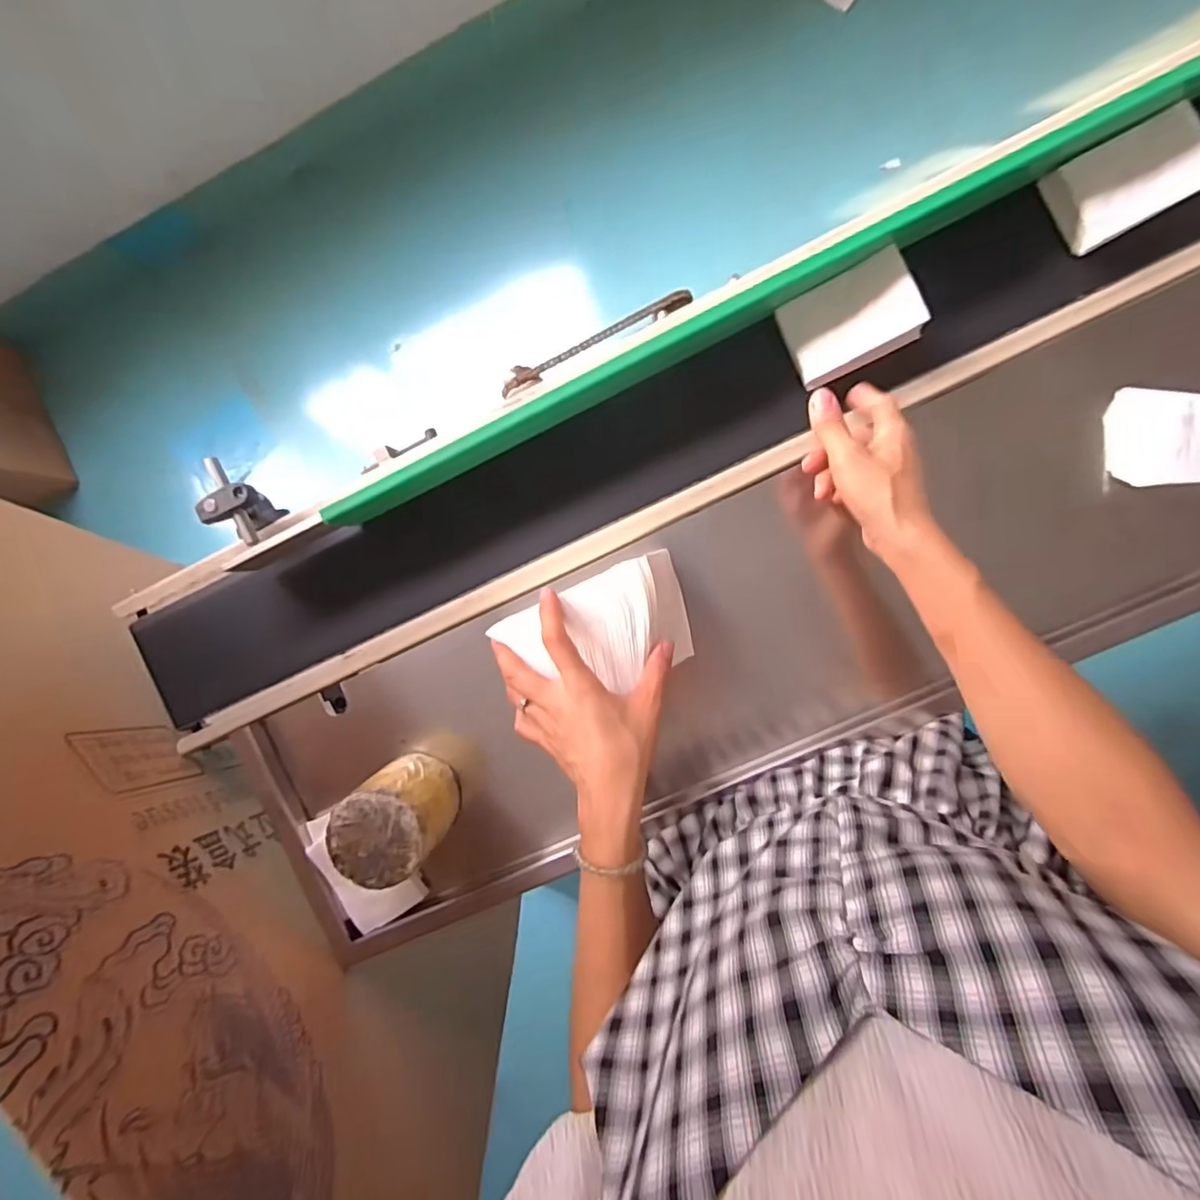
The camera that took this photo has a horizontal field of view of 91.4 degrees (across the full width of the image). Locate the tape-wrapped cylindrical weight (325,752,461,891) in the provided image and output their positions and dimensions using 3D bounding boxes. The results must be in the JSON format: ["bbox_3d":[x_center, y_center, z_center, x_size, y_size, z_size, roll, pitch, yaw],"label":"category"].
[{"bbox_3d":[-0.173,0.187,0.506,0.077,0.092,0.079,0,90,6],"label":"tape-wrapped cylindrical weight"}]

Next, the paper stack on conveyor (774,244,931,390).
[{"bbox_3d":[0.210,-0.232,0.490,0.100,0.021,0.077,-22,84,21],"label":"paper stack on conveyor"}]

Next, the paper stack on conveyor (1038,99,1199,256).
[{"bbox_3d":[0.418,-0.329,0.456,0.103,0.041,0.073,-26,88,5],"label":"paper stack on conveyor"}]

